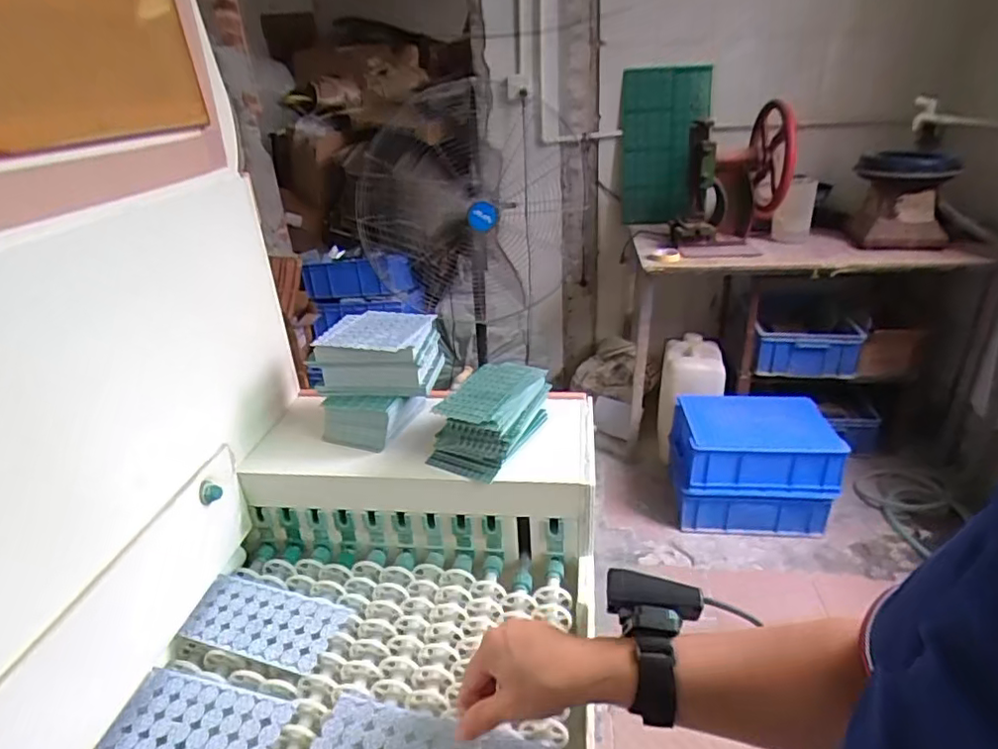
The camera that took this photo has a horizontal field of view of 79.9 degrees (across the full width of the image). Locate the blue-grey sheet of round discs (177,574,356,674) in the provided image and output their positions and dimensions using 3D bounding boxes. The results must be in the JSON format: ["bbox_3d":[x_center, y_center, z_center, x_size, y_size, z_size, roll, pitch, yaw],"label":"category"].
[{"bbox_3d":[-0.247,0.259,0.627,0.165,0.014,0.082,5,28,17],"label":"blue-grey sheet of round discs"}]

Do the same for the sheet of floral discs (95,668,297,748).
[{"bbox_3d":[-0.267,0.308,0.525,0.152,0.004,0.084,4,28,15],"label":"sheet of floral discs"}]

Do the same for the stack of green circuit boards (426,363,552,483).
[{"bbox_3d":[-0.010,0.048,0.719,0.104,0.080,0.149,8,29,23],"label":"stack of green circuit boards"}]

